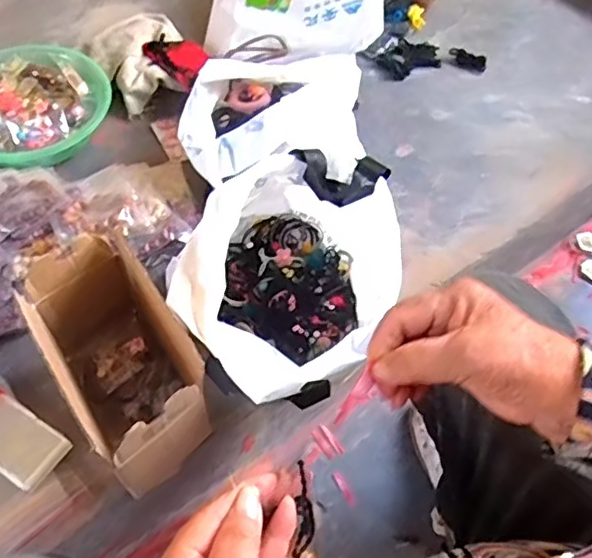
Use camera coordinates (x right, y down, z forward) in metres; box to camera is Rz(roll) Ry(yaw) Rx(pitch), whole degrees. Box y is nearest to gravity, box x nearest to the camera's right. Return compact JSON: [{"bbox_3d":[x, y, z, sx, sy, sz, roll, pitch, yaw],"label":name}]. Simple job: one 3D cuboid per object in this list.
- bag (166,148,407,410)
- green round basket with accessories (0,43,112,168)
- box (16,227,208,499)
[{"bbox_3d":[-0.010,-0.002,0.672,0.244,0.179,0.268,35,63,18],"label":"bag"},{"bbox_3d":[-0.402,-0.257,0.892,0.234,0.079,0.217,1,58,-2],"label":"green round basket with accessories"},{"bbox_3d":[-0.182,0.087,0.624,0.114,0.170,0.223,-30,64,-19],"label":"box"}]

